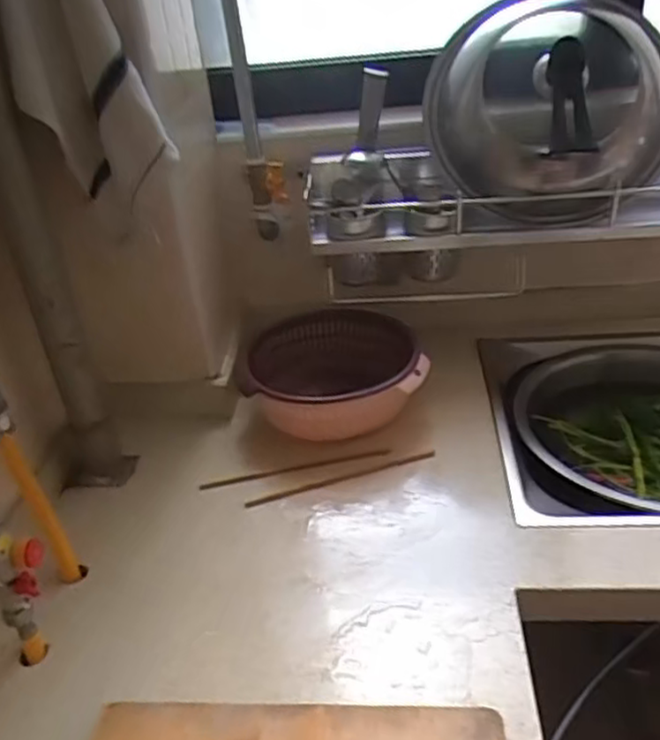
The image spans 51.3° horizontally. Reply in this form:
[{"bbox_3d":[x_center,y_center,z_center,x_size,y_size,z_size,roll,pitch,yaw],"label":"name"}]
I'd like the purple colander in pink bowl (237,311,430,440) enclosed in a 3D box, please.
[{"bbox_3d":[0.006,0.009,0.942,0.236,0.101,0.233,-6,31,2],"label":"purple colander in pink bowl"}]

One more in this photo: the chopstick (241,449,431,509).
[{"bbox_3d":[0.014,0.130,0.821,0.233,0.009,0.013,-12,31,-8],"label":"chopstick"}]

